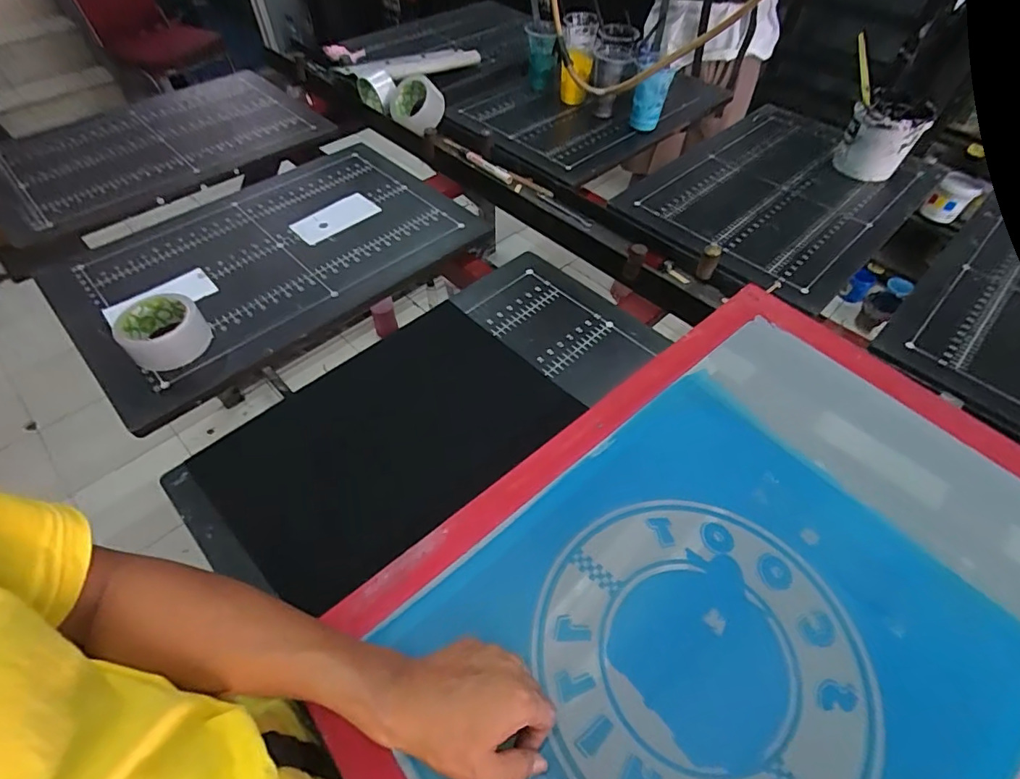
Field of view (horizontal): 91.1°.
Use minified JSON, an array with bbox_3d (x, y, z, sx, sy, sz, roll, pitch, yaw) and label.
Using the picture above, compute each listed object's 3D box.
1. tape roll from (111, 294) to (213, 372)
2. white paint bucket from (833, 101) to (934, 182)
[{"bbox_3d":[-0.460,-0.077,0.667,0.098,0.046,0.102,1,53,-1],"label":"tape roll"},{"bbox_3d":[0.709,-0.485,0.959,0.124,0.115,0.139,32,58,21],"label":"white paint bucket"}]

